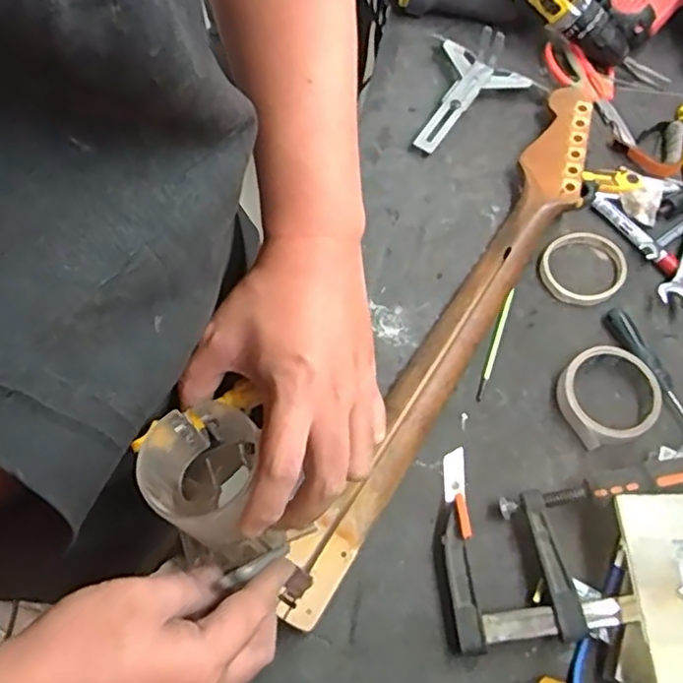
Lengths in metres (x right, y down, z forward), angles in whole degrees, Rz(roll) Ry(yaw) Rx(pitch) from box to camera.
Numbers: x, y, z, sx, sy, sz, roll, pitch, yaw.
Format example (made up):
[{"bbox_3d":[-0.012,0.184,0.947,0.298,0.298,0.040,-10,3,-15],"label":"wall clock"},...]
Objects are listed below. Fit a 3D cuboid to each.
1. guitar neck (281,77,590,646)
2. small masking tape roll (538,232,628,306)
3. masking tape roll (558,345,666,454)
[{"bbox_3d":[0.125,-0.028,0.626,0.064,0.034,0.637,29,67,11],"label":"guitar neck"},{"bbox_3d":[0.254,-0.077,0.660,0.091,0.017,0.077,-18,67,-10],"label":"small masking tape roll"},{"bbox_3d":[0.253,0.049,0.599,0.090,0.028,0.090,1,65,-1],"label":"masking tape roll"}]

